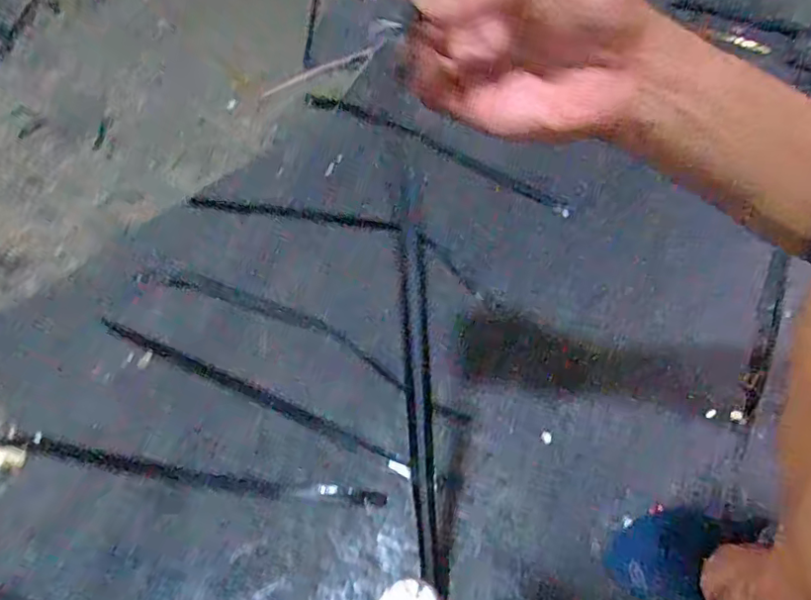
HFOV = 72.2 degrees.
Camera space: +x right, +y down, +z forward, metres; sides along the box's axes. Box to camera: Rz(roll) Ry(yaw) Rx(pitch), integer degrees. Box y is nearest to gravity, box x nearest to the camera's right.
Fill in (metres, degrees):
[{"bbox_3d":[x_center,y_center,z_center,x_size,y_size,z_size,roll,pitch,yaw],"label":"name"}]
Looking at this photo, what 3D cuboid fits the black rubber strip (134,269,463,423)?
[{"bbox_3d":[-0.135,0.035,0.689,0.470,0.008,0.046,21,60,17],"label":"black rubber strip"}]

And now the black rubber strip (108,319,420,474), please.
[{"bbox_3d":[-0.190,0.103,0.647,0.431,0.010,0.018,21,60,17],"label":"black rubber strip"}]

